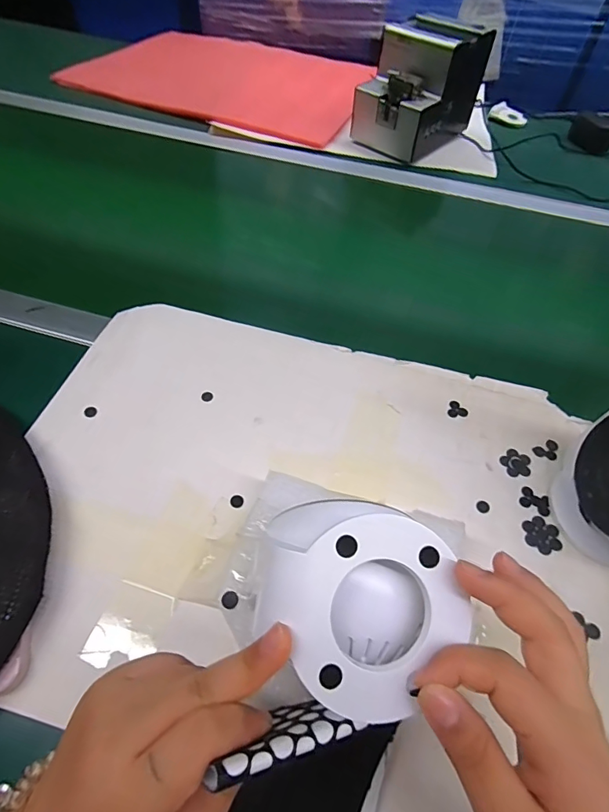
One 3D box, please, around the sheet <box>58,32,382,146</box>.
[{"bbox_3d":[-0.154,-0.672,0.877,0.548,0.017,0.447,17,55,6],"label":"sheet"}]

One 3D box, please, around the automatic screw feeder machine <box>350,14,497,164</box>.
[{"bbox_3d":[0.188,-0.514,0.693,0.191,0.139,0.123,-37,65,-26],"label":"automatic screw feeder machine"}]

